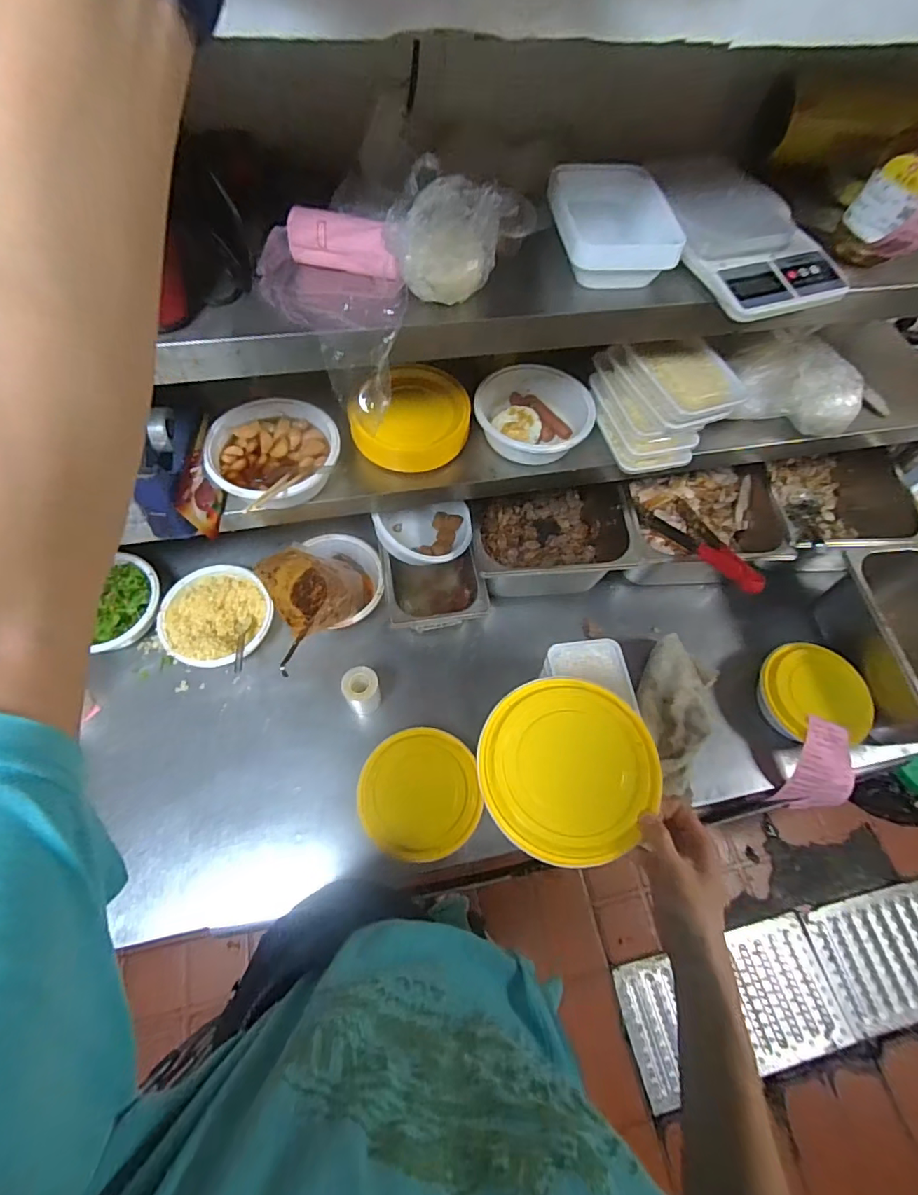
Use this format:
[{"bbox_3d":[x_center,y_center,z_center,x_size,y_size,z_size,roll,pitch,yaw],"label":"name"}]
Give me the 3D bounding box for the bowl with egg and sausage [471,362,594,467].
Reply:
[{"bbox_3d":[0.109,-0.272,0.777,0.171,0.058,0.166,2,63,-3],"label":"bowl with egg and sausage"}]

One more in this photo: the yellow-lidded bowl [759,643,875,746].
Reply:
[{"bbox_3d":[0.579,0.155,0.852,0.152,0.059,0.162,2,63,-3],"label":"yellow-lidded bowl"}]

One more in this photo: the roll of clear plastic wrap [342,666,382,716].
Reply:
[{"bbox_3d":[-0.149,0.147,0.798,0.057,0.098,0.053,2,63,-3],"label":"roll of clear plastic wrap"}]

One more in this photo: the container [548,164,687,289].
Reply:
[{"bbox_3d":[0.156,-0.409,0.566,0.116,0.052,0.173,-5,64,-7],"label":"container"}]

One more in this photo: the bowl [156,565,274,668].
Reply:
[{"bbox_3d":[-0.390,0.033,0.844,0.167,0.058,0.168,2,63,-3],"label":"bowl"}]

